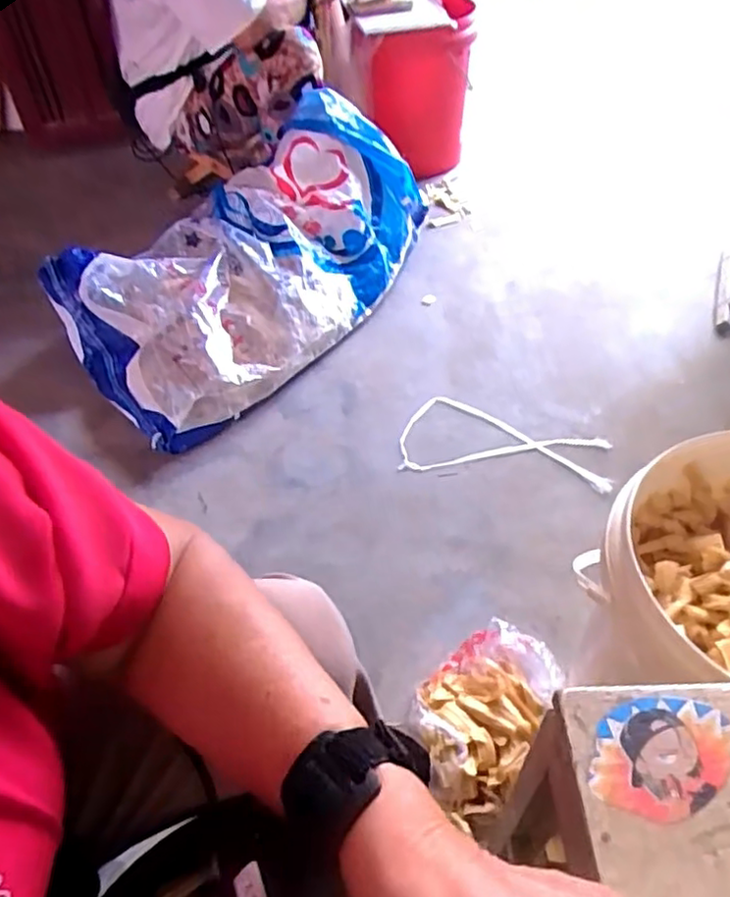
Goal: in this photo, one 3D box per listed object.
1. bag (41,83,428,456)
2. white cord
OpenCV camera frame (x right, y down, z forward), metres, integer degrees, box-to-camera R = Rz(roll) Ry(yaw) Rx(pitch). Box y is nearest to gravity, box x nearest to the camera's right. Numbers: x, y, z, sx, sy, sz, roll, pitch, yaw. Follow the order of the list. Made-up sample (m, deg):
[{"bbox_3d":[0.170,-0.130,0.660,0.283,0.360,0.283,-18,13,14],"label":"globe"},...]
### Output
[{"bbox_3d":[-0.211,-0.381,1.291,0.402,0.297,0.797,30,56,25],"label":"bag"},{"bbox_3d":[0.243,-0.010,1.149,0.352,0.018,0.177,8,47,8],"label":"white cord"}]

